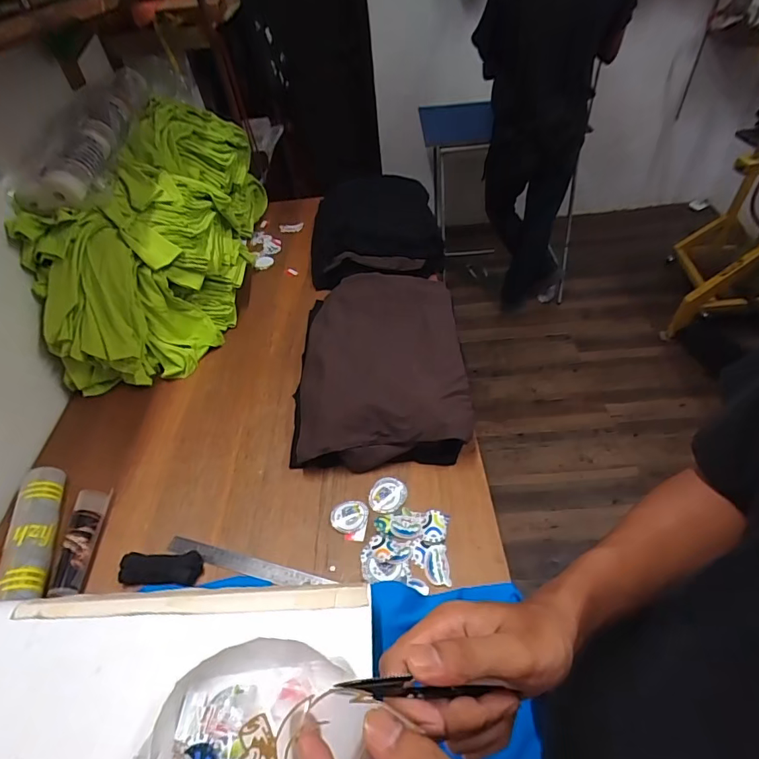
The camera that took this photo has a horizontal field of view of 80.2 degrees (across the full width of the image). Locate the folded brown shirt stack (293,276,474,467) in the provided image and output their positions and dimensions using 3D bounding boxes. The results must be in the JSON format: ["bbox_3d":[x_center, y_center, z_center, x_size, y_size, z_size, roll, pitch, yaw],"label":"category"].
[{"bbox_3d":[-0.001,-0.049,0.986,0.352,0.091,0.517,-4,46,2],"label":"folded brown shirt stack"}]

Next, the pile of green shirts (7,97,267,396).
[{"bbox_3d":[-0.564,-0.387,1.159,0.362,0.385,0.749,-5,46,0],"label":"pile of green shirts"}]

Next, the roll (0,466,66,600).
[{"bbox_3d":[-0.594,0.262,0.772,0.065,0.054,0.247,-16,47,-10],"label":"roll"}]

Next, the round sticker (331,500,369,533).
[{"bbox_3d":[-0.051,0.233,0.777,0.066,0.011,0.053,-32,51,-23],"label":"round sticker"}]

